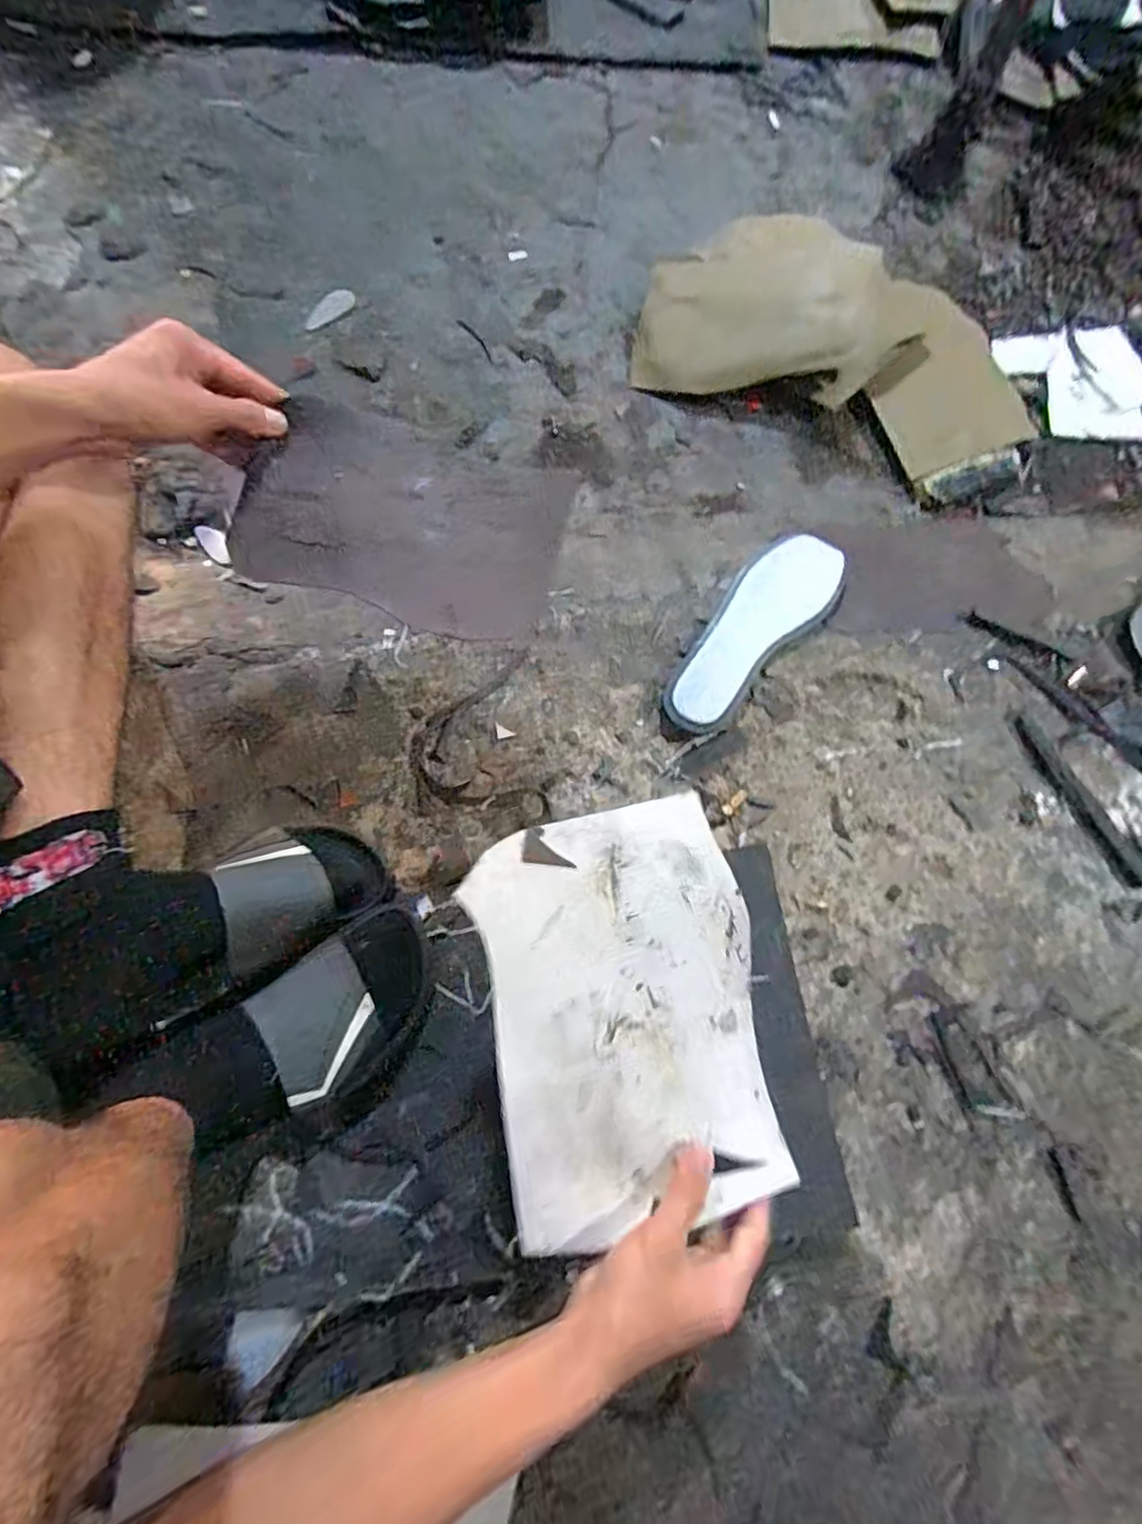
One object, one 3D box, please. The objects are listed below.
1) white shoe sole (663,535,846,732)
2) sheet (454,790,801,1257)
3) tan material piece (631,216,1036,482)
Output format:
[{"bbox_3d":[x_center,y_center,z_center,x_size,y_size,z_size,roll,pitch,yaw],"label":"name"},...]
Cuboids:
[{"bbox_3d":[0.176,-0.130,0.620,0.086,0.027,0.233,42,78,12],"label":"white shoe sole"},{"bbox_3d":[0.039,0.167,0.423,0.184,0.029,0.262,-10,87,-11],"label":"sheet"},{"bbox_3d":[0.323,-0.504,0.750,0.480,0.087,0.233,23,75,4],"label":"tan material piece"}]

